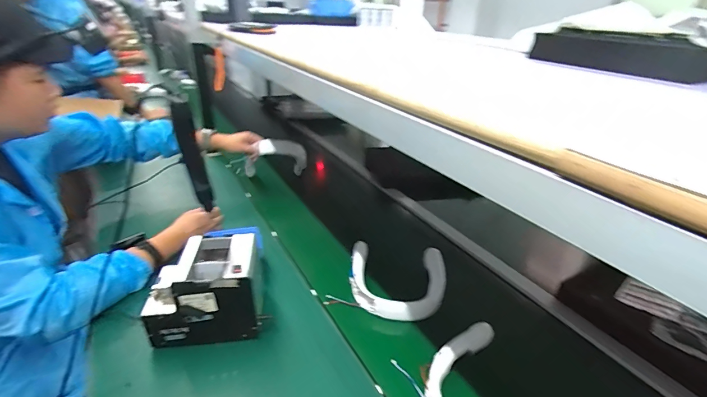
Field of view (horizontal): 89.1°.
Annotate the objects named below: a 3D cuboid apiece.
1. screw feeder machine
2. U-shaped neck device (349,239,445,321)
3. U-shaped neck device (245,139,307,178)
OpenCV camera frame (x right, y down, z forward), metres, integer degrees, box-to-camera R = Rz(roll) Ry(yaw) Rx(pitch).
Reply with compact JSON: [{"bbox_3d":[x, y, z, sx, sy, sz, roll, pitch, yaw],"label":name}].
[{"bbox_3d":[-0.261,0.158,0.638,0.188,0.139,0.135,-5,30,-12],"label":"screw feeder machine"},{"bbox_3d":[0.095,0.169,0.775,0.202,0.047,0.200,3,30,2],"label":"U-shaped neck device"},{"bbox_3d":[-0.244,-0.129,1.148,0.206,0.178,0.055,-18,64,-24],"label":"U-shaped neck device"}]

